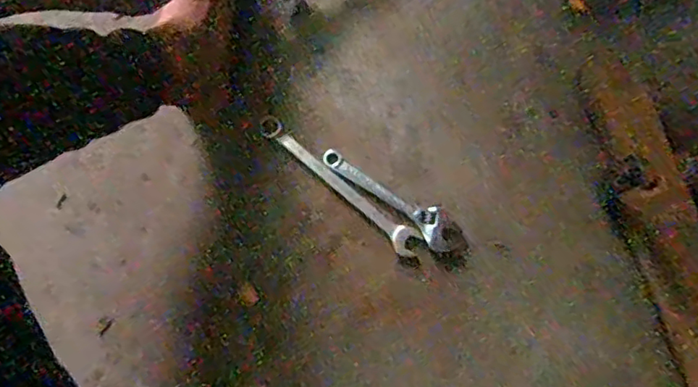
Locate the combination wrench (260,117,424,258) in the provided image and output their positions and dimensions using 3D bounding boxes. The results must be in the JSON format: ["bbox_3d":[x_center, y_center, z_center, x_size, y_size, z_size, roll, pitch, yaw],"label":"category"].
[{"bbox_3d":[-0.012,-0.010,0.550,0.194,0.010,0.026,39,78,12],"label":"combination wrench"}]

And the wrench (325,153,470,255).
[{"bbox_3d":[0.044,0.003,0.545,0.159,0.014,0.033,39,79,12],"label":"wrench"}]

